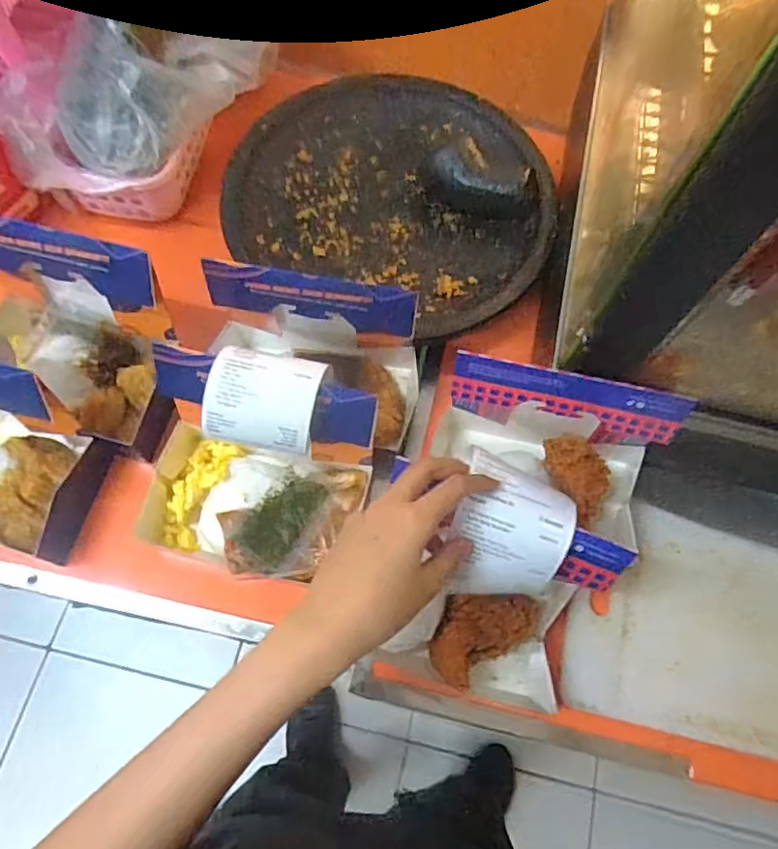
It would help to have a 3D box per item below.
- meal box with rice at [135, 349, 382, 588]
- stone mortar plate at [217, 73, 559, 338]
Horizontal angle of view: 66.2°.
[{"bbox_3d":[-0.115,0.035,0.489,0.190,0.154,0.156,12,68,2],"label":"meal box with rice"},{"bbox_3d":[0.011,-0.268,0.651,0.353,0.052,0.322,1,68,-2],"label":"stone mortar plate"}]

